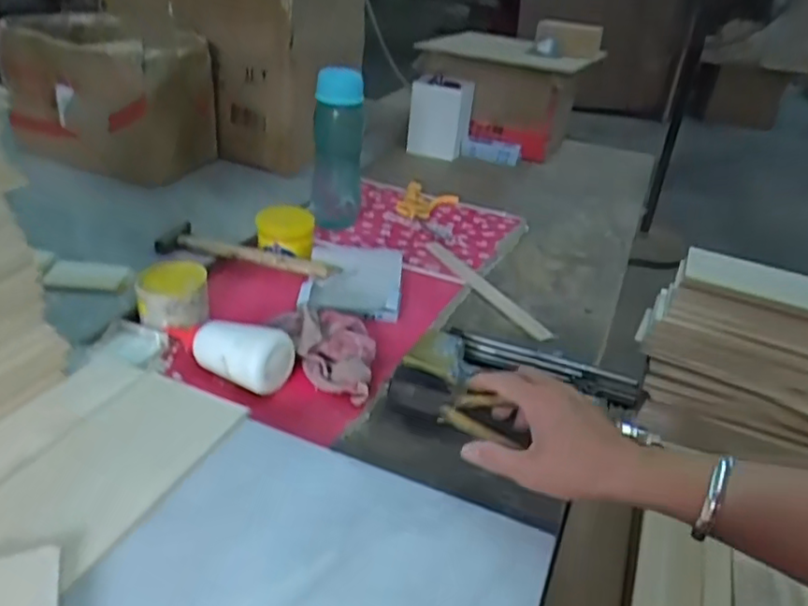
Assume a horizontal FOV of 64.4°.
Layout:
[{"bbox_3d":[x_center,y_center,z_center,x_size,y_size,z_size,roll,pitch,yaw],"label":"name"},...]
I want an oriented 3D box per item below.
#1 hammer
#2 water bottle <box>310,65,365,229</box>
[{"bbox_3d":[-0.213,-0.069,0.895,0.254,0.030,0.062,10,30,6],"label":"hammer"},{"bbox_3d":[-0.109,-0.250,1.061,0.080,0.253,0.068,2,30,-7],"label":"water bottle"}]

